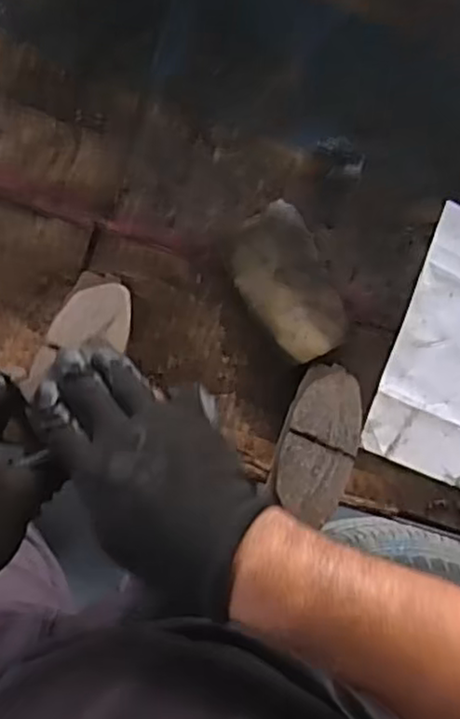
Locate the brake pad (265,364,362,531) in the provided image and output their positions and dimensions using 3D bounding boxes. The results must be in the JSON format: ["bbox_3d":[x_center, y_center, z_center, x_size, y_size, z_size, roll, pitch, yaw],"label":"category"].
[{"bbox_3d":[0.063,0.056,0.477,0.052,0.012,0.116,24,58,-5],"label":"brake pad"}]

